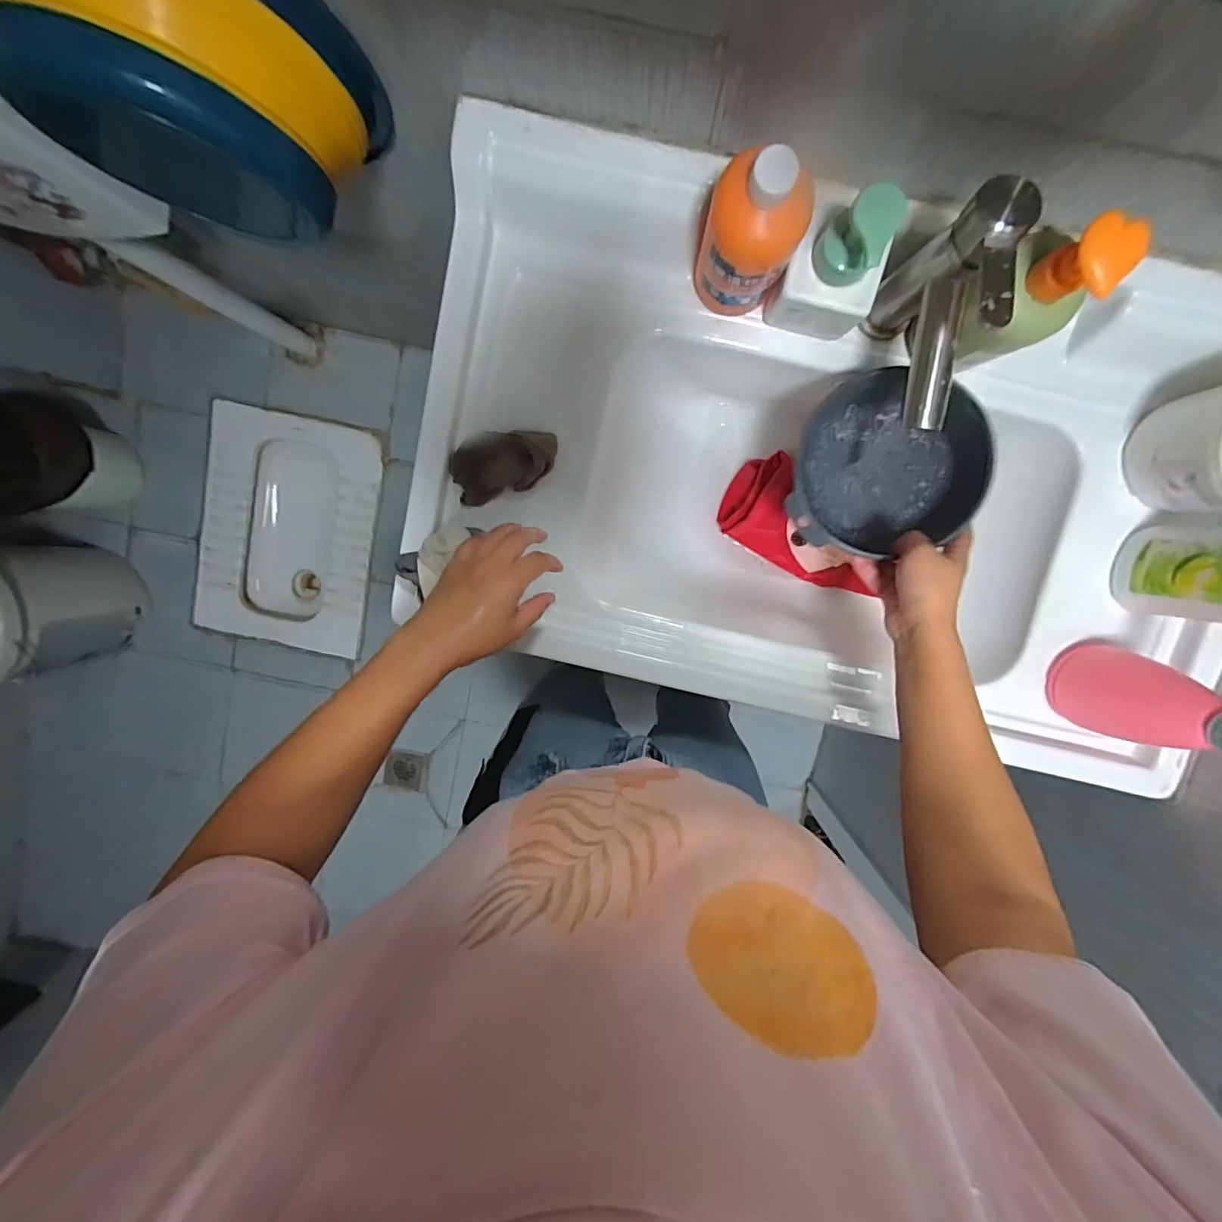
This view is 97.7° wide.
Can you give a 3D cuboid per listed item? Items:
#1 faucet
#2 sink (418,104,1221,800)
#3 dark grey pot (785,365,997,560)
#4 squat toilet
[{"bbox_3d":[0.241,-0.210,0.405,0.049,0.141,0.139,5,98,1],"label":"faucet"},{"bbox_3d":[0.211,-0.123,0.566,0.780,0.191,0.449,14,99,0],"label":"sink"},{"bbox_3d":[0.250,-0.133,0.499,0.148,0.080,0.158,0,98,2],"label":"dark grey pot"},{"bbox_3d":[-0.812,-0.208,1.412,0.428,0.159,0.581,16,99,0],"label":"squat toilet"}]

